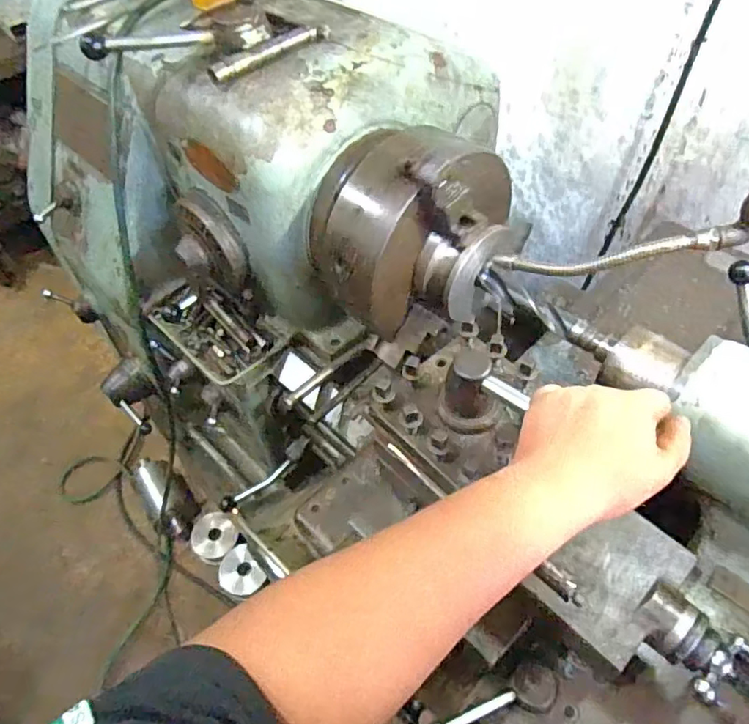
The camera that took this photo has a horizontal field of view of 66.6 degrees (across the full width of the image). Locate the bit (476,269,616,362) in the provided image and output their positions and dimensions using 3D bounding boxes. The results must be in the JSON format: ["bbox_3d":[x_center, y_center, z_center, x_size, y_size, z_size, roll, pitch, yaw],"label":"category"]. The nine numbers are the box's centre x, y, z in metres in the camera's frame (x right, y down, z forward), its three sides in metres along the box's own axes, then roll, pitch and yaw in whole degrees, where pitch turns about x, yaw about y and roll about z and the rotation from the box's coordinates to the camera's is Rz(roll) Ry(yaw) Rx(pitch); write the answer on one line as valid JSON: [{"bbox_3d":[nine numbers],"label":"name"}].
[{"bbox_3d":[0.189,-0.056,0.641,0.020,0.028,0.171,-38,59,-22],"label":"bit"}]

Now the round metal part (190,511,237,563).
[{"bbox_3d":[-0.419,0.451,1.485,0.123,0.015,0.120,-2,78,10],"label":"round metal part"}]

